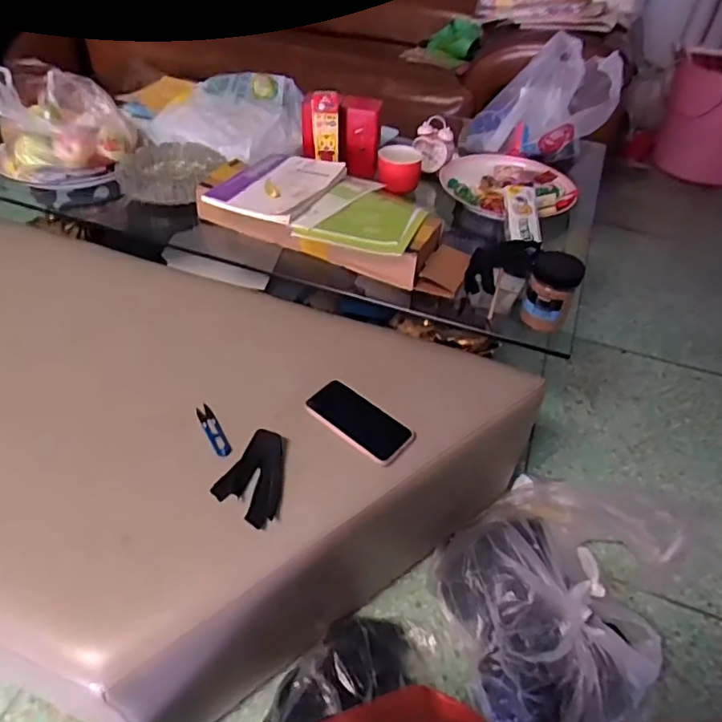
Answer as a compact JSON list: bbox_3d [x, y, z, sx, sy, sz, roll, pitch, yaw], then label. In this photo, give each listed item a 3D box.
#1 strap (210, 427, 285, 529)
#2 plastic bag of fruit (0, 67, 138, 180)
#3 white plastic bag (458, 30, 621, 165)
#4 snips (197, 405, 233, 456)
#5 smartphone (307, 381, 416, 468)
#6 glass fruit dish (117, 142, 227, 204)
[{"bbox_3d":[-0.129,0.149,0.729,0.085,0.022,0.118,22,46,18],"label":"strap"},{"bbox_3d":[-0.645,-0.522,1.201,0.289,0.173,0.187,-16,47,-20],"label":"plastic bag of fruit"},{"bbox_3d":[0.462,-0.662,1.421,0.340,0.261,0.215,4,44,-1],"label":"white plastic bag"},{"bbox_3d":[-0.211,0.099,0.797,0.021,0.004,0.104,-21,49,-24],"label":"snips"},{"bbox_3d":[-0.004,0.087,0.819,0.158,0.014,0.082,30,49,25],"label":"smartphone"},{"bbox_3d":[-0.410,-0.406,1.189,0.209,0.056,0.191,2,44,-2],"label":"glass fruit dish"}]

